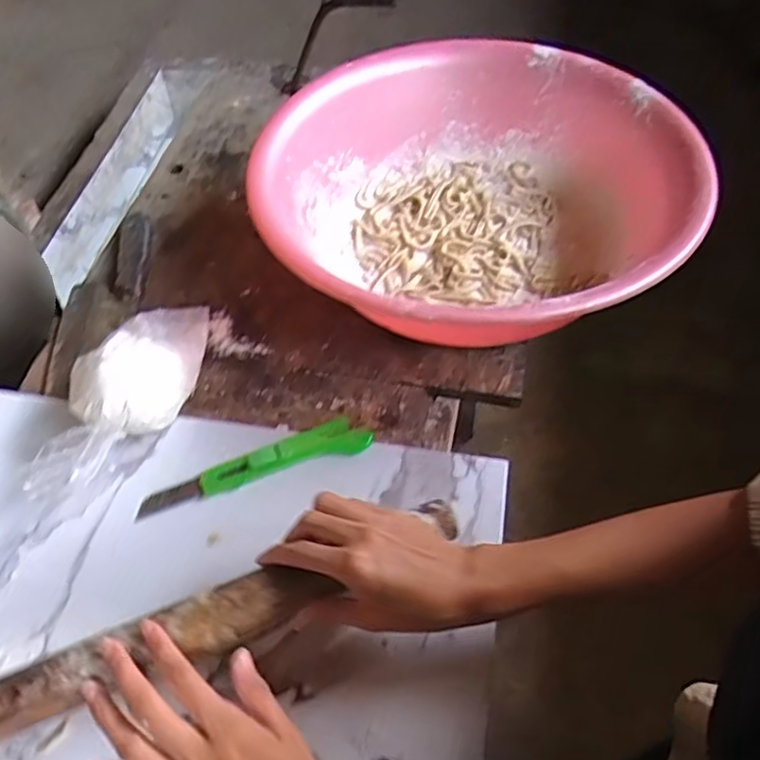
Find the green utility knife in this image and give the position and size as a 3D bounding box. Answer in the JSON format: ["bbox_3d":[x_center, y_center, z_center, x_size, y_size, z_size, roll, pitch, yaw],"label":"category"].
[{"bbox_3d":[-0.102,0.069,0.533,0.190,0.015,0.038,-17,54,-12],"label":"green utility knife"}]

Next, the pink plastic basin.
[{"bbox_3d":[0.090,-0.178,0.644,0.401,0.124,0.402,0,52,1],"label":"pink plastic basin"}]

